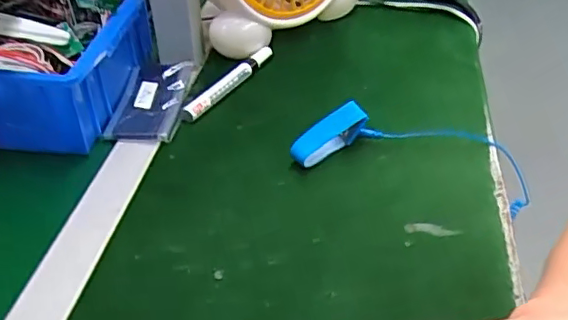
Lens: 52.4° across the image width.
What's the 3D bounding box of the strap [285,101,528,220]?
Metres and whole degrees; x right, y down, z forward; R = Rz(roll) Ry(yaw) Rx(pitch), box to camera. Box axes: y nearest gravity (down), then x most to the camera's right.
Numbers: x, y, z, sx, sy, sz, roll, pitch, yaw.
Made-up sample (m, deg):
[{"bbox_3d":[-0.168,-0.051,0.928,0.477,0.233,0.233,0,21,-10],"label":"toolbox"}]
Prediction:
[{"bbox_3d":[0.116,-0.009,0.521,0.221,0.057,0.047,10,38,-14],"label":"strap"}]

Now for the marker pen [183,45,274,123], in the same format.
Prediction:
[{"bbox_3d":[-0.055,-0.082,0.591,0.019,0.019,0.147,21,44,25],"label":"marker pen"}]

